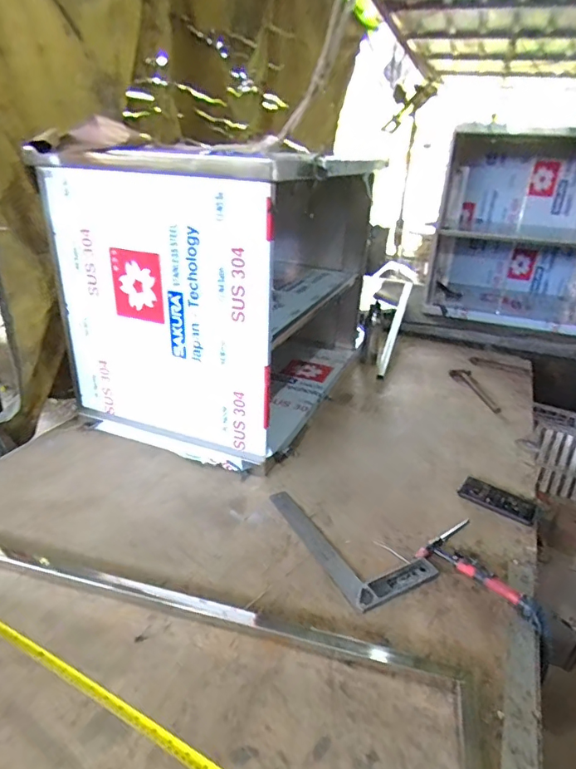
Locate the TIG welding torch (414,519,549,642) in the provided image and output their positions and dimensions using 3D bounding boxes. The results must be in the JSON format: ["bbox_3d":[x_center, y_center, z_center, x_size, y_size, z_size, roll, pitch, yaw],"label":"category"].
[{"bbox_3d":[0.398,0.356,0.943,0.242,0.029,0.142,25,33,35],"label":"TIG welding torch"}]

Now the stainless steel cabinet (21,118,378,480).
[{"bbox_3d":[-0.132,-0.320,1.472,0.586,0.689,0.921,13,28,17],"label":"stainless steel cabinet"}]

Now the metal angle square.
[{"bbox_3d":[0.122,0.311,1.007,0.186,0.014,0.340,-12,31,-29],"label":"metal angle square"}]

